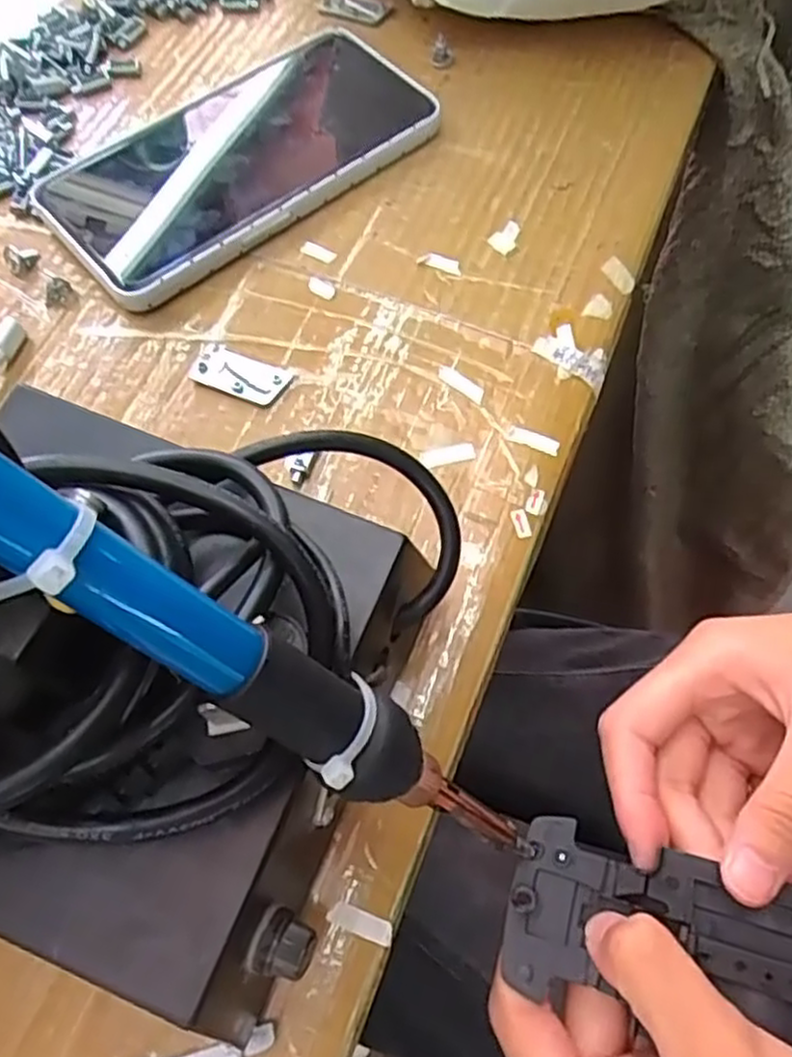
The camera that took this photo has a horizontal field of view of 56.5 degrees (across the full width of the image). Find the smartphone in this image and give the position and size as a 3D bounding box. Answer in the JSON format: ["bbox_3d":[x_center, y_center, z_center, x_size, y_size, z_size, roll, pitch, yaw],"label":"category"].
[{"bbox_3d":[-0.064,-0.159,0.314,0.165,0.016,0.080,-40,72,-16],"label":"smartphone"}]

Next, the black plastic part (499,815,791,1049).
[{"bbox_3d":[0.094,0.116,0.195,0.125,0.008,0.045,13,66,14],"label":"black plastic part"}]

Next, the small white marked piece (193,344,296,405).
[{"bbox_3d":[-0.059,-0.057,0.275,0.035,0.004,0.018,23,68,10],"label":"small white marked piece"}]

